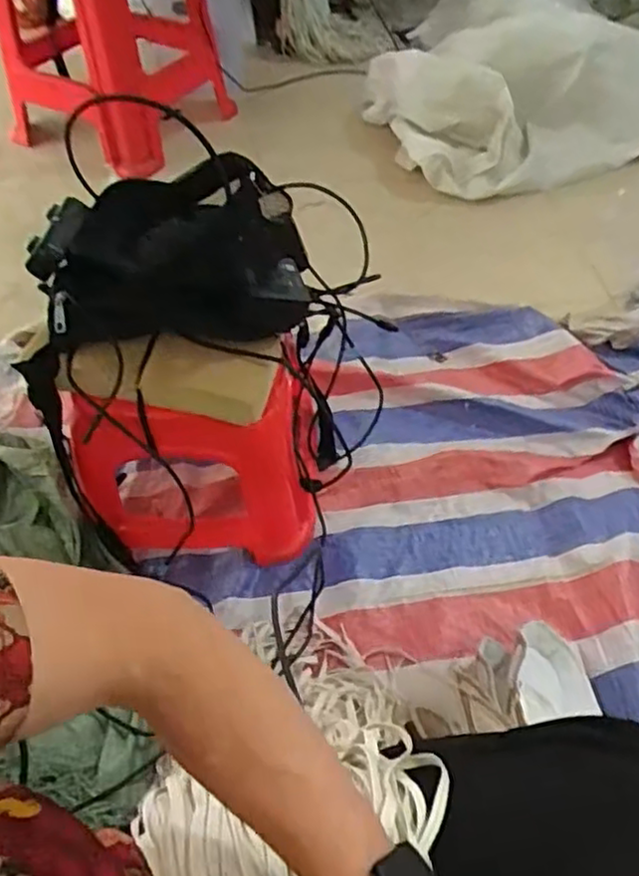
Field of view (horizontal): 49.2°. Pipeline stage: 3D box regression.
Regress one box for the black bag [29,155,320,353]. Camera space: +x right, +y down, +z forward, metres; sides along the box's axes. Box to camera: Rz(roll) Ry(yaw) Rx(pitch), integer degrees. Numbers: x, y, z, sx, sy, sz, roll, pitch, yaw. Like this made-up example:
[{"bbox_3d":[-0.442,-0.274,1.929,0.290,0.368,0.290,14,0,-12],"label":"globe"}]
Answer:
[{"bbox_3d":[-0.160,-0.202,0.761,0.284,0.134,0.151,-4,50,-2],"label":"black bag"}]

